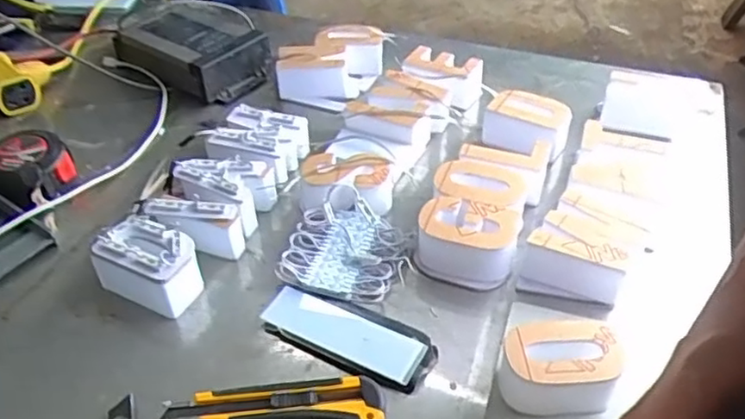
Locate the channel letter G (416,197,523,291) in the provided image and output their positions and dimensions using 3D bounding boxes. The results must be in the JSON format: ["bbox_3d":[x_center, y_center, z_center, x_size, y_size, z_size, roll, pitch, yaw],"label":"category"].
[{"bbox_3d":[0.082,0.031,0.602,0.085,0.051,0.063,9,42,11],"label":"channel letter G"}]

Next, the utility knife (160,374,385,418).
[{"bbox_3d":[-0.071,0.146,0.489,0.153,0.020,0.040,-2,41,-2],"label":"utility knife"}]

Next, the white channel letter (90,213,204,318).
[{"bbox_3d":[-0.189,0.048,0.582,0.089,0.050,0.057,17,44,19],"label":"white channel letter"}]

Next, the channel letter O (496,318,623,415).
[{"bbox_3d":[0.137,0.115,0.500,0.083,0.049,0.057,-1,41,-1],"label":"channel letter O"}]

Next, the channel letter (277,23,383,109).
[{"bbox_3d":[-0.049,-0.180,0.836,0.090,0.055,0.136,18,44,23],"label":"channel letter"}]

